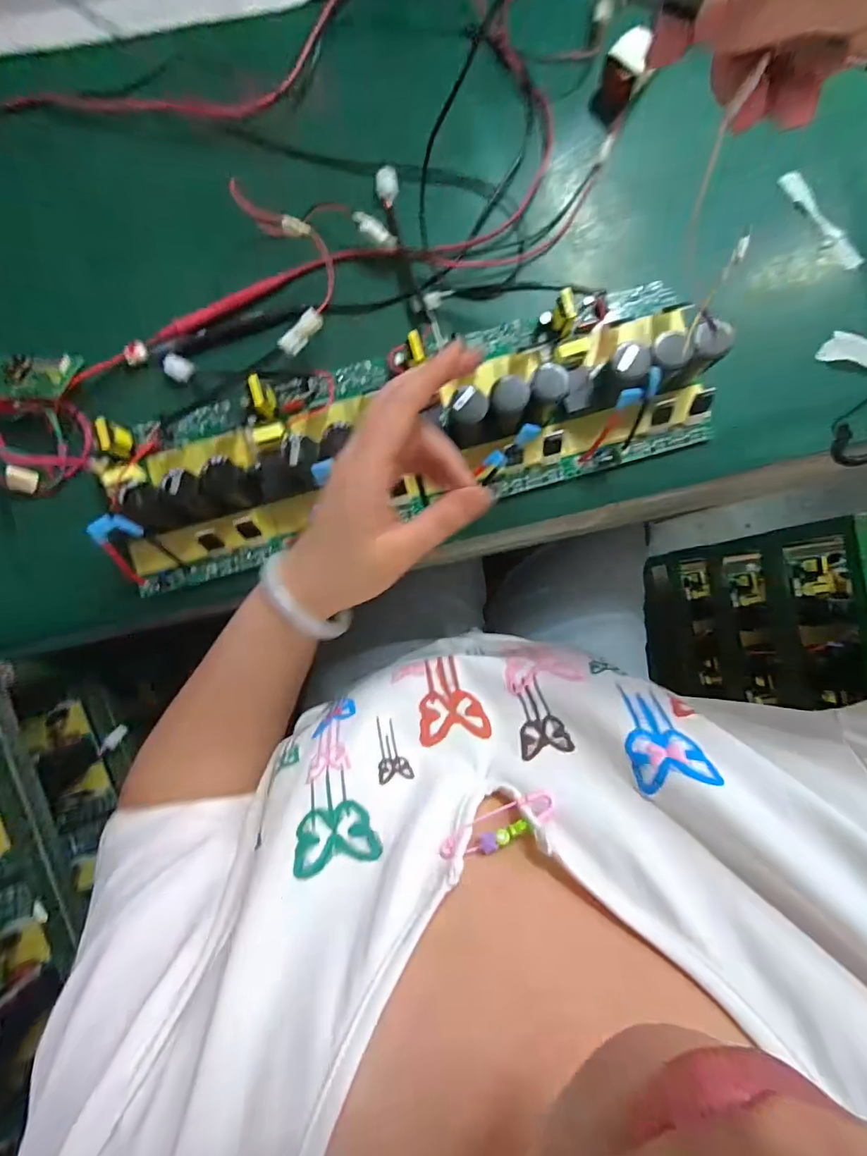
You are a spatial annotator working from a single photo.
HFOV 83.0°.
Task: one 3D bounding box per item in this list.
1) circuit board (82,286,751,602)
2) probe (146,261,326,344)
[{"bbox_3d":[-0.026,-0.123,0.377,0.483,0.047,0.157,-15,88,0],"label":"circuit board"},{"bbox_3d":[-0.167,-0.234,0.410,0.153,0.010,0.017,-26,88,0],"label":"probe"}]

